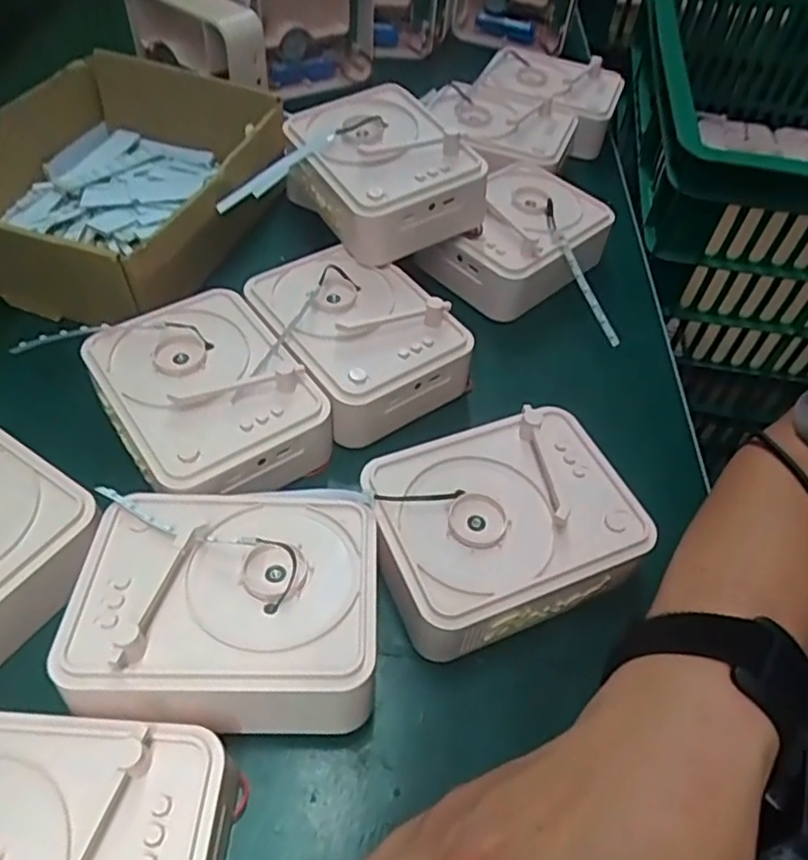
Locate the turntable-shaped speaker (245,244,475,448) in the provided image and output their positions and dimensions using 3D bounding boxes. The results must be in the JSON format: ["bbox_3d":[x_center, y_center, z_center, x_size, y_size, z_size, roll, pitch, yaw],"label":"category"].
[{"bbox_3d":[-0.029,-0.062,0.415,0.099,0.042,0.131,-29,60,-25],"label":"turntable-shaped speaker"}]

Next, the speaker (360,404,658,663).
[{"bbox_3d":[0.049,0.047,0.337,0.127,0.050,0.097,-16,55,-17],"label":"speaker"}]

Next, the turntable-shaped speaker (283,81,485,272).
[{"bbox_3d":[-0.016,-0.178,0.456,0.100,0.052,0.134,-28,59,-24],"label":"turntable-shaped speaker"}]

